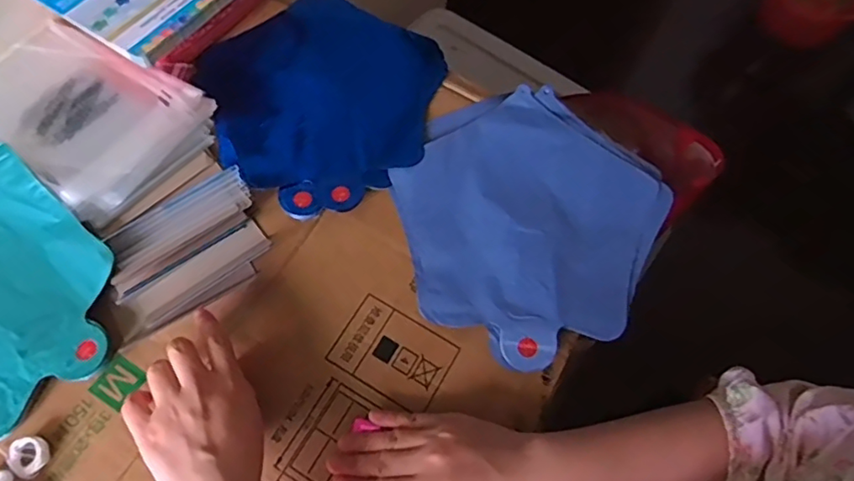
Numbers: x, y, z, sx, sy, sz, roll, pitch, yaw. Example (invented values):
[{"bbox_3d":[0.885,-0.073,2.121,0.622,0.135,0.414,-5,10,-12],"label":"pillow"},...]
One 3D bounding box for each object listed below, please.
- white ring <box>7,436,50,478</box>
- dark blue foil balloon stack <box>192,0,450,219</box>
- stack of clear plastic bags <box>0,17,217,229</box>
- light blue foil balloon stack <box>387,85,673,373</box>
[{"bbox_3d":[-0.287,0.153,0.408,0.030,0.011,0.025,28,68,9],"label":"white ring"},{"bbox_3d":[-0.104,-0.146,0.557,0.231,0.014,0.227,36,69,12],"label":"dark blue foil balloon stack"},{"bbox_3d":[-0.320,-0.114,0.523,0.217,0.029,0.150,29,68,9],"label":"stack of clear plastic bags"},{"bbox_3d":[0.088,-0.023,0.512,0.223,0.019,0.245,29,68,10],"label":"light blue foil balloon stack"}]

